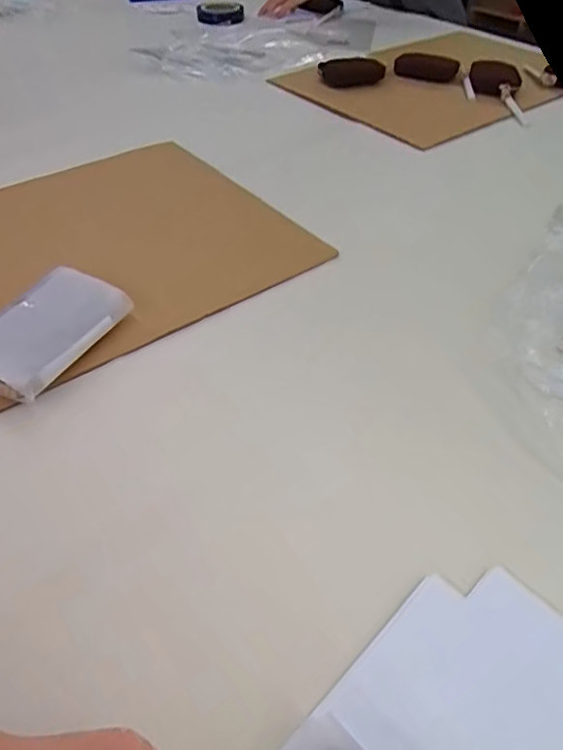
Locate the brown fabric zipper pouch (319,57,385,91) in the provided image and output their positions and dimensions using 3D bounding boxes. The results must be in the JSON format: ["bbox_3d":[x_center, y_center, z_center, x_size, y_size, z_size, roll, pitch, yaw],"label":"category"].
[{"bbox_3d":[0.128,-0.537,0.987,0.117,0.030,0.043,0,46,-1],"label":"brown fabric zipper pouch"}]

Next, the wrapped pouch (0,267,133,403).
[{"bbox_3d":[-0.214,-0.040,0.503,0.080,0.045,0.151,23,50,20],"label":"wrapped pouch"}]

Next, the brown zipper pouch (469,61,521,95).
[{"bbox_3d":[0.377,-0.527,0.976,0.084,0.019,0.117,10,47,9],"label":"brown zipper pouch"}]

